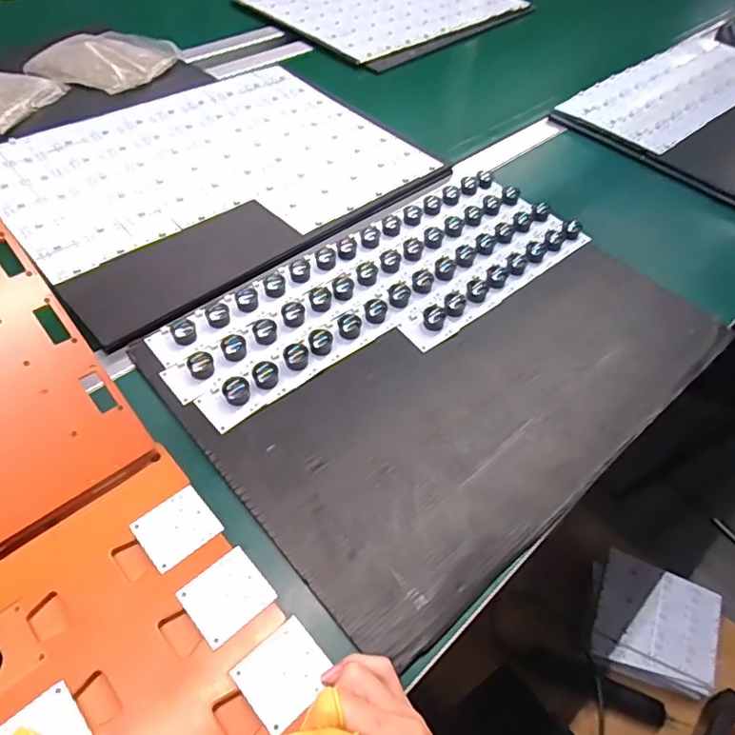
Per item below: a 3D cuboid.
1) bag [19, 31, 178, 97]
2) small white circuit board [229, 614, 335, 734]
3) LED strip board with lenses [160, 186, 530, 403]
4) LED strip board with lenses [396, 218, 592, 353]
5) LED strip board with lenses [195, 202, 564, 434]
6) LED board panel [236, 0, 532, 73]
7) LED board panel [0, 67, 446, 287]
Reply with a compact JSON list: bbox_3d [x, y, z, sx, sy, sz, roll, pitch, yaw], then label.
[{"bbox_3d":[-0.389,-0.473,0.853,0.163,0.030,0.176,23,54,15],"label":"bag"},{"bbox_3d":[-0.048,0.178,0.329,0.048,0.004,0.043,-35,61,-27],"label":"small white circuit board"},{"bbox_3d":[0.004,-0.100,0.589,0.461,0.013,0.048,-34,60,-26],"label":"LED strip board with lenses"},{"bbox_3d":[0.142,-0.098,0.600,0.264,0.016,0.047,-31,59,-25],"label":"LED strip board with lenses"},{"bbox_3d":[0.040,-0.074,0.571,0.459,0.015,0.044,-32,60,-25],"label":"LED strip board with lenses"},{"bbox_3d":[0.034,-0.725,1.119,0.501,0.022,0.389,-36,61,-29],"label":"LED board panel"},{"bbox_3d":[-0.197,-0.254,0.701,0.469,0.016,0.342,-32,60,-25],"label":"LED board panel"}]

